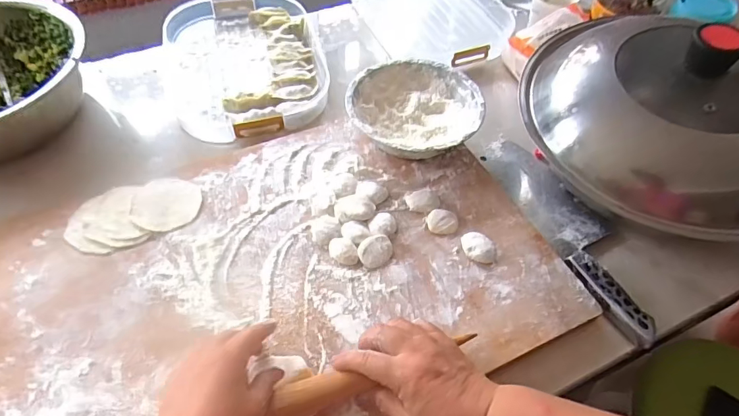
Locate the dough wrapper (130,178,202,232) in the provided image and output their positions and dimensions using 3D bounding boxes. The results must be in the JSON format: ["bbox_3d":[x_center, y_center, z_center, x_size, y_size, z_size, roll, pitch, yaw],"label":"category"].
[{"bbox_3d":[-0.227,-0.006,0.514,0.072,0.004,0.070,-6,58,-12],"label":"dough wrapper"}]

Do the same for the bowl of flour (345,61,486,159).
[{"bbox_3d":[0.055,-0.116,0.575,0.163,0.051,0.154,-2,53,-4],"label":"bowl of flour"}]

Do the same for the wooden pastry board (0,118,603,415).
[{"bbox_3d":[-0.102,0.071,0.469,0.558,0.029,0.356,-21,57,-17],"label":"wooden pastry board"}]

